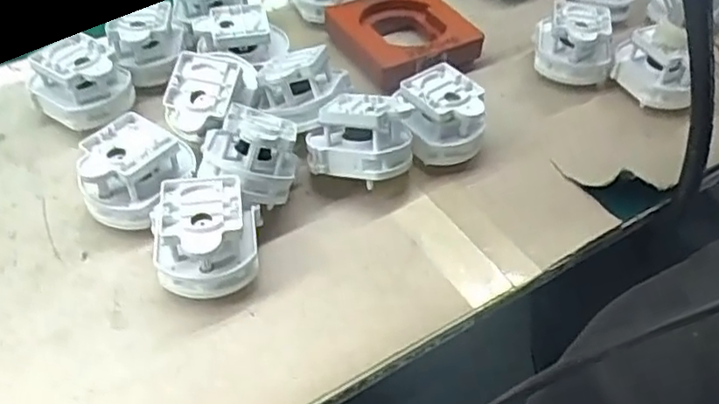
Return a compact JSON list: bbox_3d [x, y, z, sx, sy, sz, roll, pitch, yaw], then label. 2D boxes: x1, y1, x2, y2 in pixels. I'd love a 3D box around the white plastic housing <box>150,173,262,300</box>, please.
[{"bbox_3d":[-0.087,0.020,0.372,0.059,0.051,0.063,-5,46,-6],"label":"white plastic housing"}]

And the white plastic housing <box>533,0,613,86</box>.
[{"bbox_3d":[0.174,-0.131,0.528,0.058,0.040,0.062,10,46,8],"label":"white plastic housing"}]

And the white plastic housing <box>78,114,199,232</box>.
[{"bbox_3d":[-0.134,-0.018,0.401,0.057,0.049,0.064,13,46,11],"label":"white plastic housing"}]

